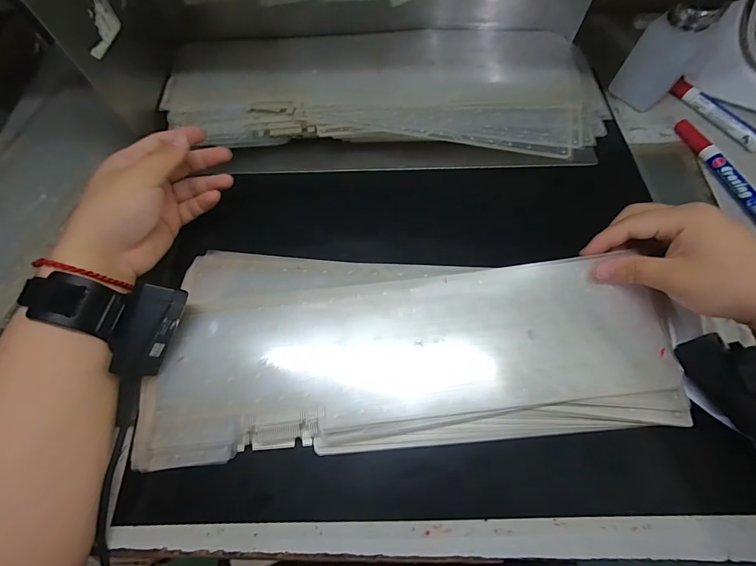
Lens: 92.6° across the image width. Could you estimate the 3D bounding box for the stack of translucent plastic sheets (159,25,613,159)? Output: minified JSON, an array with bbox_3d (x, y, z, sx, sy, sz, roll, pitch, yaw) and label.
[{"bbox_3d":[0.006,-0.214,0.390,0.451,0.030,0.176,2,72,2],"label":"stack of translucent plastic sheets"}]

